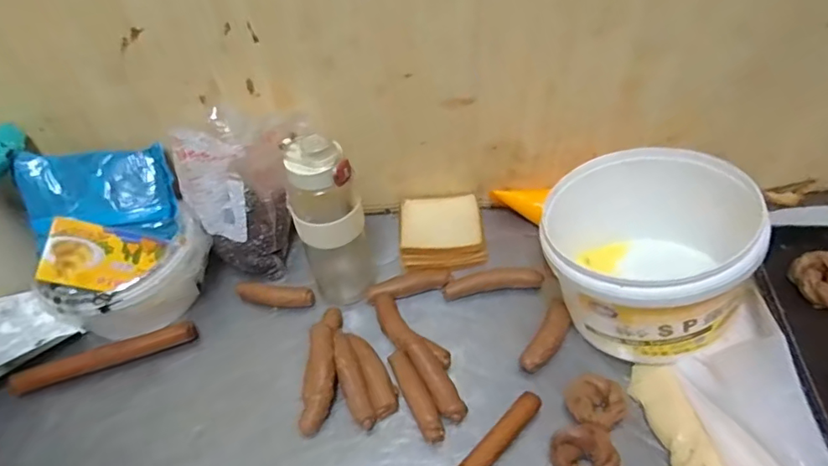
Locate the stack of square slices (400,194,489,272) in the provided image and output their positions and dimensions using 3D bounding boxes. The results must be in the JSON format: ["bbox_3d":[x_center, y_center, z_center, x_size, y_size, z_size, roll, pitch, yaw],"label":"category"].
[{"bbox_3d":[0.044,-0.001,0.818,0.127,0.039,0.129,-5,48,-1],"label":"stack of square slices"}]

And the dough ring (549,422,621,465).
[{"bbox_3d":[0.185,0.246,0.573,0.070,0.033,0.063,-15,47,-9],"label":"dough ring"}]

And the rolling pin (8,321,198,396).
[{"bbox_3d":[-0.420,0.170,0.715,0.236,0.027,0.028,-16,49,-11],"label":"rolling pin"}]

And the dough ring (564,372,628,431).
[{"bbox_3d":[0.215,0.199,0.616,0.060,0.031,0.062,-3,46,3],"label":"dough ring"}]

